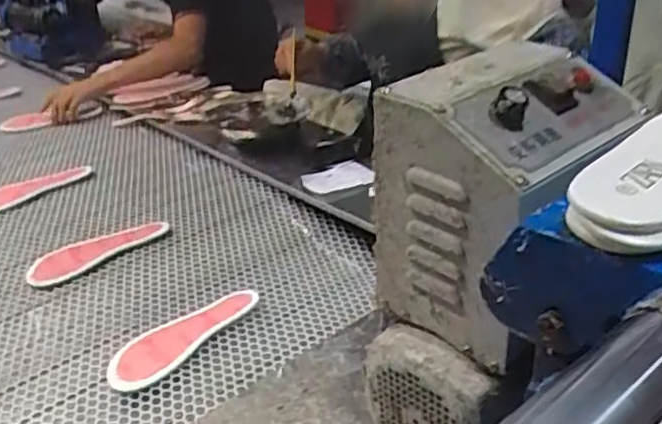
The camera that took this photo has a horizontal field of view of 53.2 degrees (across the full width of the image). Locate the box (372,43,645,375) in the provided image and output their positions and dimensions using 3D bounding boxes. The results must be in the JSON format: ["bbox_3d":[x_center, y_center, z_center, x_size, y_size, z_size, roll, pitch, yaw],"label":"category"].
[{"bbox_3d":[0.145,-0.019,0.557,0.174,0.203,0.140,-26,36,-34],"label":"box"}]

